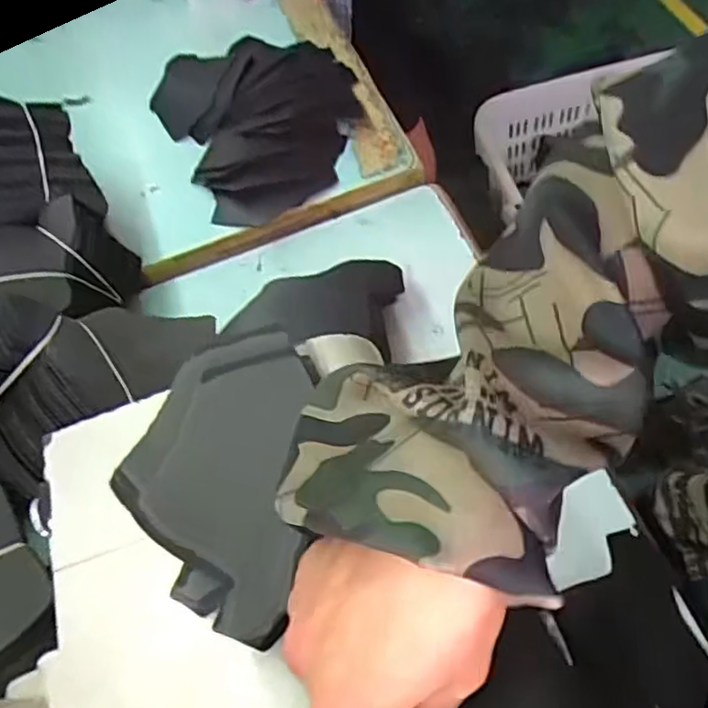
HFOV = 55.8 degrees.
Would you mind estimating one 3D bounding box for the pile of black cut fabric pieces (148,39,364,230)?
[{"bbox_3d":[-0.104,-0.282,0.741,0.204,0.068,0.278,-25,61,-11],"label":"pile of black cut fabric pieces"}]

